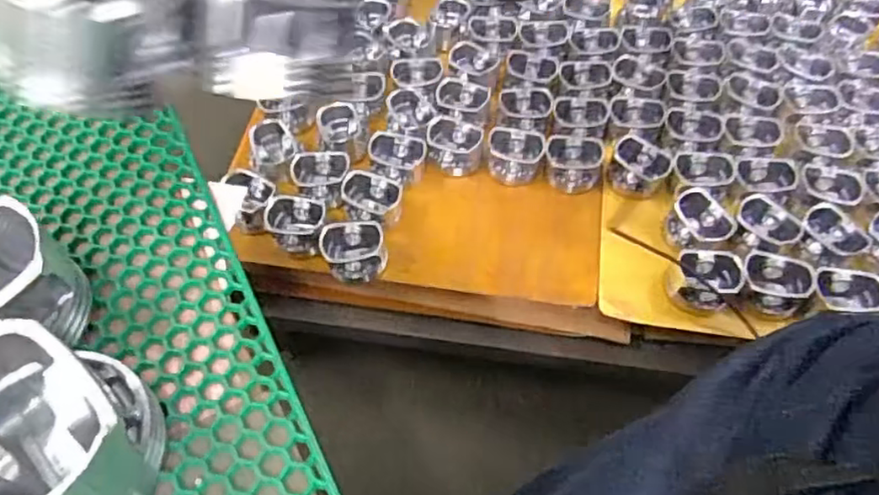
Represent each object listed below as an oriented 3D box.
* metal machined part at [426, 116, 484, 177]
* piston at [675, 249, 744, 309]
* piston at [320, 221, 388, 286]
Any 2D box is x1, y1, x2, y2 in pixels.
[{"bbox_3d":[0.022,-0.140,0.869,0.075,0.045,0.079,7,58,5],"label":"metal machined part"},{"bbox_3d":[0.319,0.034,0.742,0.073,0.044,0.064,13,58,9],"label":"piston"},{"bbox_3d":[-0.106,0.000,0.774,0.074,0.050,0.077,0,57,0],"label":"piston"}]

